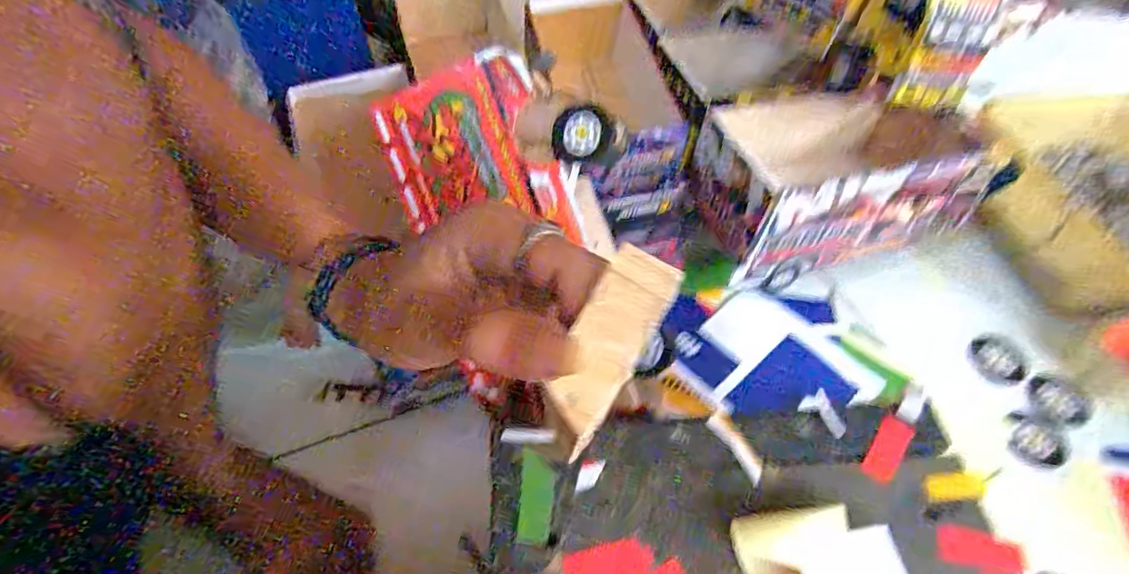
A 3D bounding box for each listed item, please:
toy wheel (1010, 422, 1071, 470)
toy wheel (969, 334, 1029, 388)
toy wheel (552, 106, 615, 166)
[{"bbox_3d":[0.465,0.155,0.529,0.052,0.010,0.042,-18,56,-12],"label":"toy wheel"},{"bbox_3d":[0.463,0.078,0.577,0.050,0.013,0.056,-24,57,-16],"label":"toy wheel"},{"bbox_3d":[0.015,-0.123,0.444,0.049,0.045,0.014,3,54,2],"label":"toy wheel"}]

